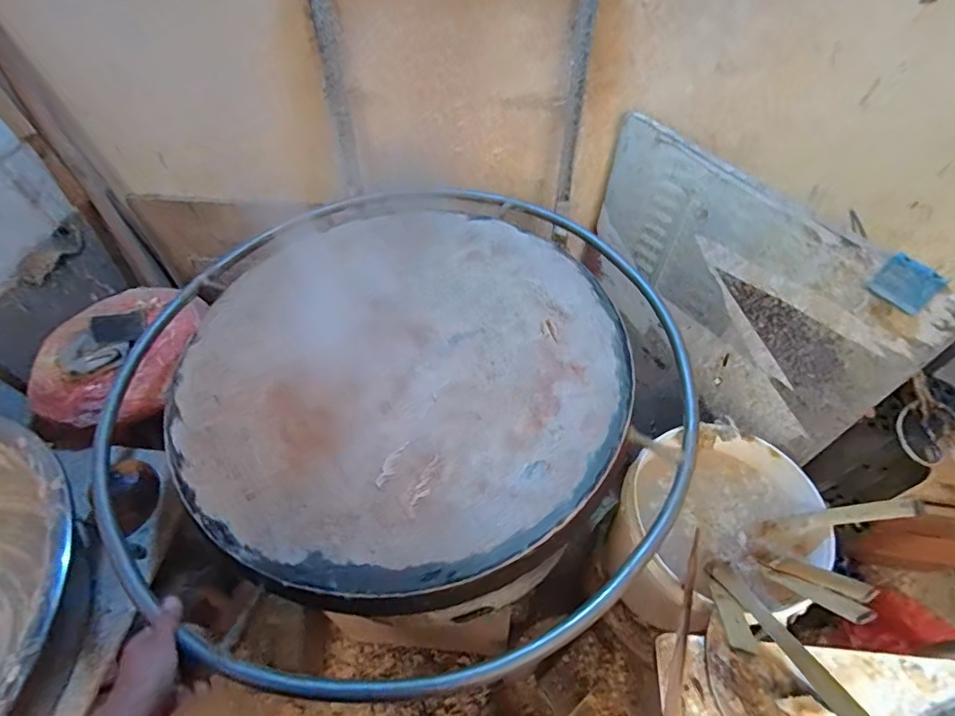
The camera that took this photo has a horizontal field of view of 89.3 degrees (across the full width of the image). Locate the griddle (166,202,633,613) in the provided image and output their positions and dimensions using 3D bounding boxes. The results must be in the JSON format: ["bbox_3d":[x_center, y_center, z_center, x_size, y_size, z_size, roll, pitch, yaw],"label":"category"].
[{"bbox_3d":[-0.101,-0.012,0.698,0.589,0.023,0.642,-1,53,1],"label":"griddle"}]

